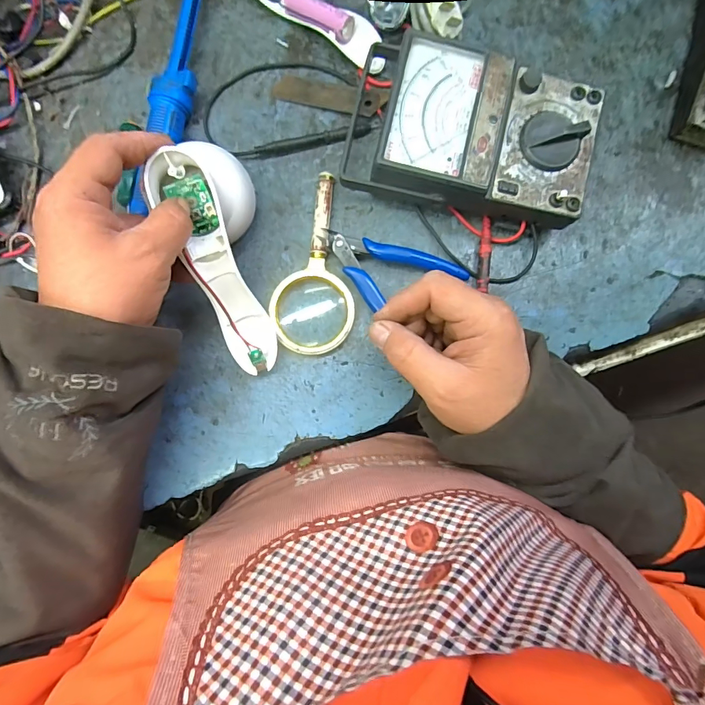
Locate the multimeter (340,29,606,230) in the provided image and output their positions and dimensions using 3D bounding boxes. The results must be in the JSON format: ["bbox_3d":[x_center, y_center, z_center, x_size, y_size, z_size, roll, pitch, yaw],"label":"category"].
[{"bbox_3d":[0.093,-0.172,0.332,0.189,0.053,0.119,15,84,1],"label":"multimeter"}]

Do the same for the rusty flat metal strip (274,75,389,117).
[{"bbox_3d":[-0.019,-0.224,0.360,0.097,0.010,0.024,15,84,1],"label":"rusty flat metal strip"}]

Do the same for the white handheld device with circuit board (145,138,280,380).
[{"bbox_3d":[-0.095,-0.065,0.309,0.059,0.050,0.163,-13,106,-2],"label":"white handheld device with circuit board"}]

